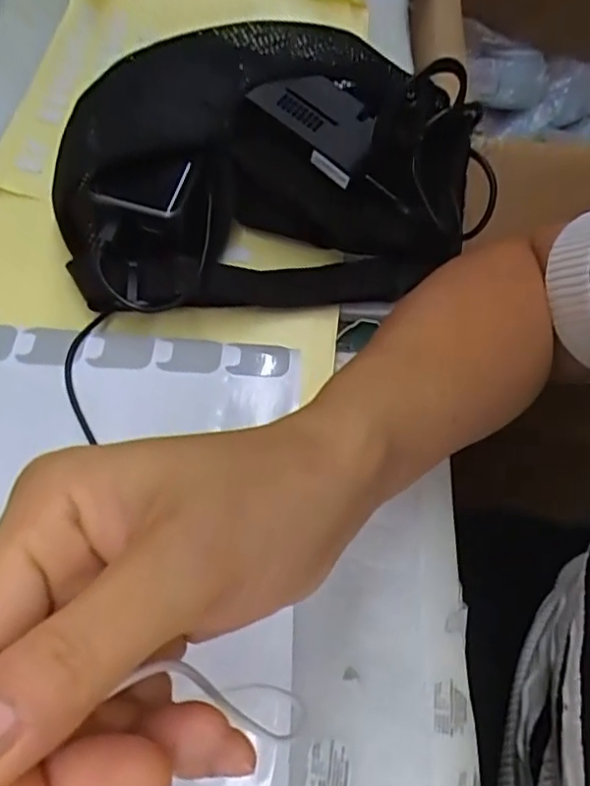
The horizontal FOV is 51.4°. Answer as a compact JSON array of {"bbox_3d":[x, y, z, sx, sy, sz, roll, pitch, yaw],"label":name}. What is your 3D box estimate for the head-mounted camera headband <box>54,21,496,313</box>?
[{"bbox_3d":[-0.027,-0.156,0.365,0.228,0.088,0.205,-9,64,-8],"label":"head-mounted camera headband"}]

